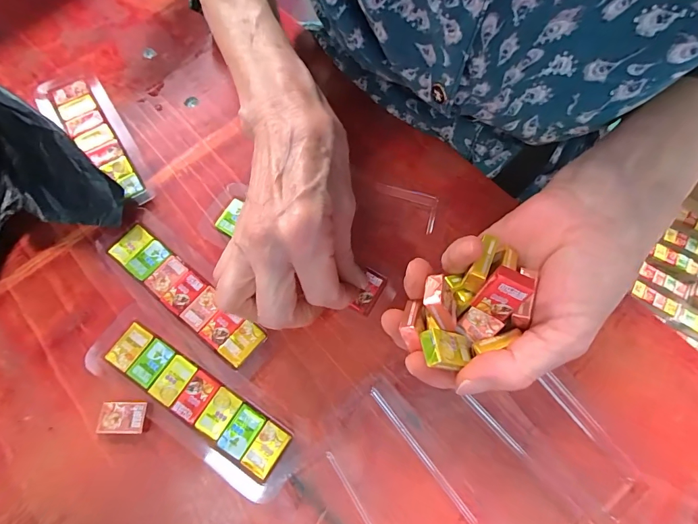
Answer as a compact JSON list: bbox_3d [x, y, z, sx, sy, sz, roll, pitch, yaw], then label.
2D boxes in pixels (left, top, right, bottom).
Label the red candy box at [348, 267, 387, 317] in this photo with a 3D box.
[{"bbox_3d":[0.012,0.019,0.240,0.014,0.004,0.029,24,76,7],"label":"red candy box"}]

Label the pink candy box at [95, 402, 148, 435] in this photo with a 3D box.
[{"bbox_3d":[-0.128,0.089,0.214,0.024,0.008,0.017,2,70,-1],"label":"pink candy box"}]

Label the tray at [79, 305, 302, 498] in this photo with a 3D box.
[{"bbox_3d":[-0.091,0.080,0.219,0.133,0.008,0.044,34,72,10],"label":"tray"}]

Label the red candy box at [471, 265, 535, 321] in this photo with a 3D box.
[{"bbox_3d":[0.068,0.015,0.168,0.017,0.027,0.005,28,46,8],"label":"red candy box"}]

